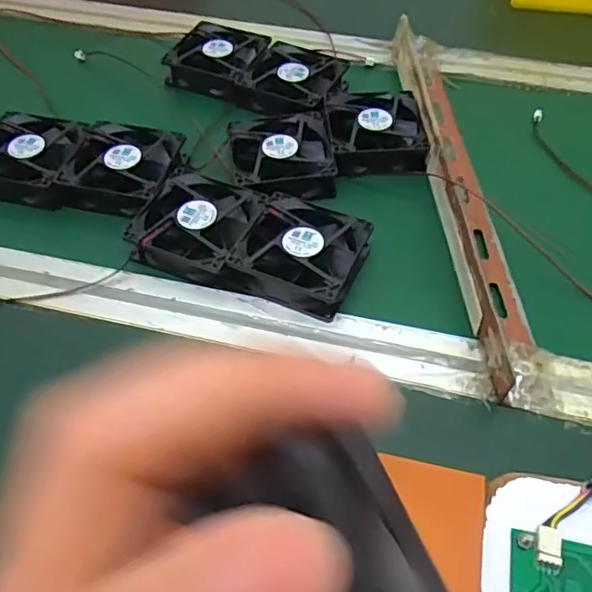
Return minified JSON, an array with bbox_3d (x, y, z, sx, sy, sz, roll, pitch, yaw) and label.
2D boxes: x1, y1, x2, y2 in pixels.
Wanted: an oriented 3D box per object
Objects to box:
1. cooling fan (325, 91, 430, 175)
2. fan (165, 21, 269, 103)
[{"bbox_3d":[0.068,-0.140,0.496,0.080,0.019,0.086,0,52,2],"label":"cooling fan"},{"bbox_3d":[-0.072,-0.222,0.553,0.082,0.022,0.077,16,54,14],"label":"fan"}]

